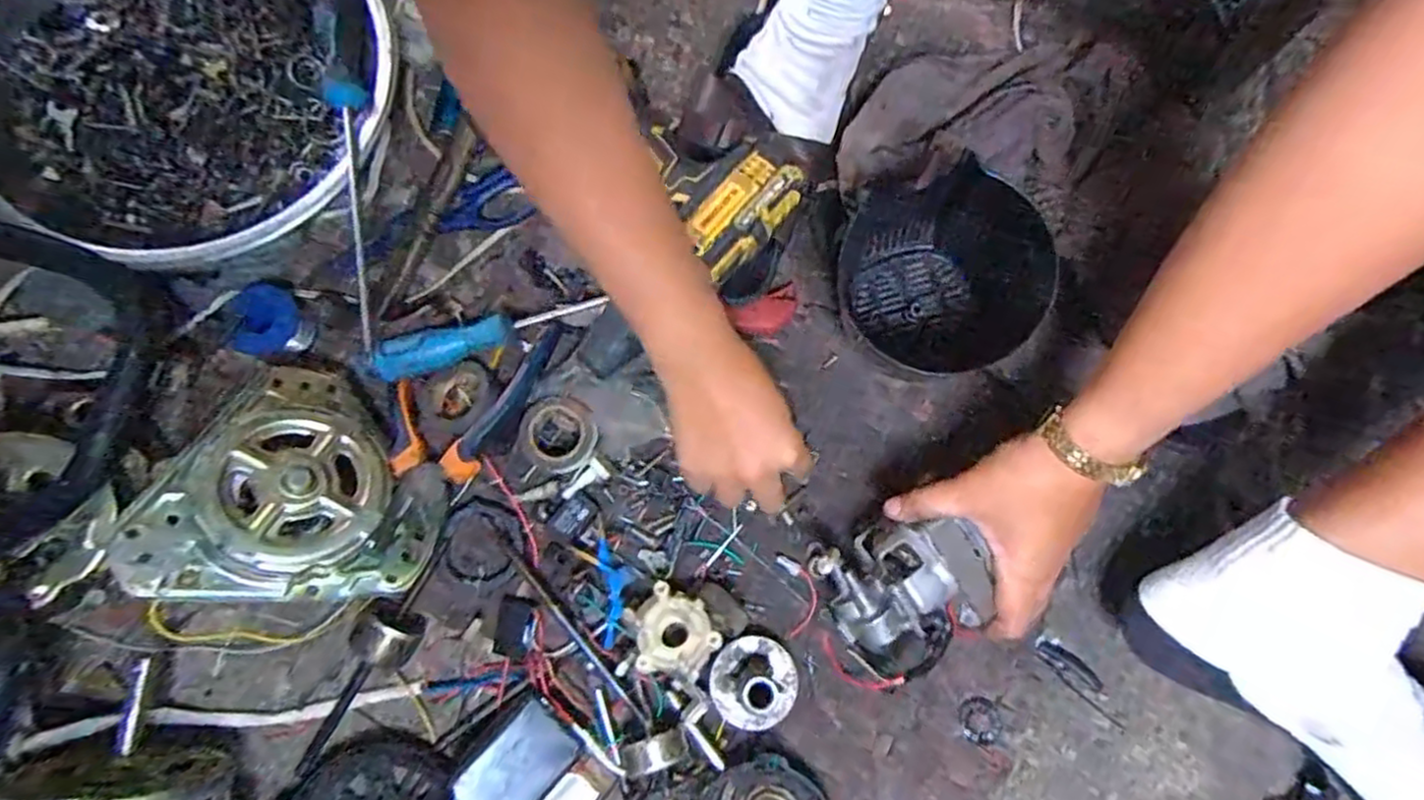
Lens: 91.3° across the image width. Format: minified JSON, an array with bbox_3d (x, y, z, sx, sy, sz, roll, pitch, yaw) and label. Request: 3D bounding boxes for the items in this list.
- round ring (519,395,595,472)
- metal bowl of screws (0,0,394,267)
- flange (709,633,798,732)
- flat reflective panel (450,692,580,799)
[{"bbox_3d":[-0.111,0.025,0.501,0.053,0.023,0.052,0,80,1],"label":"round ring"},{"bbox_3d":[-0.375,-0.228,0.505,0.279,0.108,0.258,0,80,1],"label":"metal bowl of screws"},{"bbox_3d":[0.028,0.188,0.457,0.057,0.054,0.057,0,80,1],"label":"flange"},{"bbox_3d":[-0.131,0.241,0.447,0.052,0.011,0.090,45,66,-5],"label":"flat reflective panel"}]

